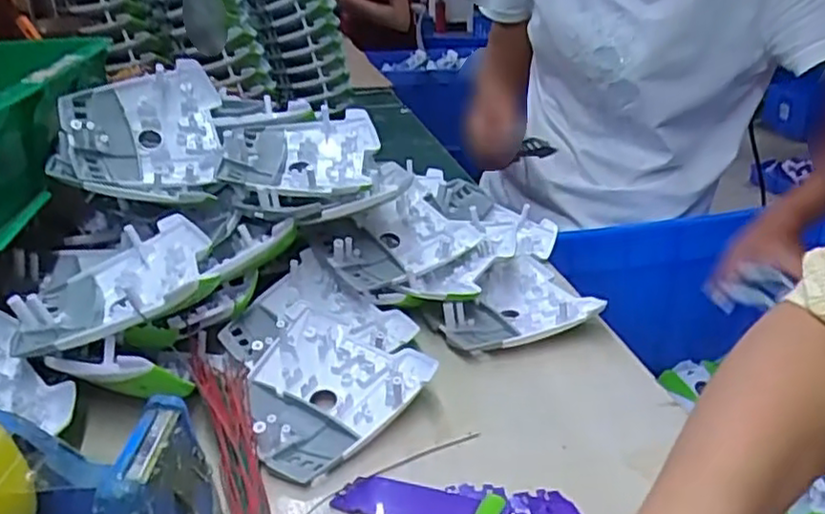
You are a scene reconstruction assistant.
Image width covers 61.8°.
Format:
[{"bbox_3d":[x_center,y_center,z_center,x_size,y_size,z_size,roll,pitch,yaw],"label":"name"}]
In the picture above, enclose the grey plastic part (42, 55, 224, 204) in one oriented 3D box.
[{"bbox_3d":[-0.196,-0.091,0.497,0.106,0.114,0.026,0,-23,-27],"label":"grey plastic part"}]

